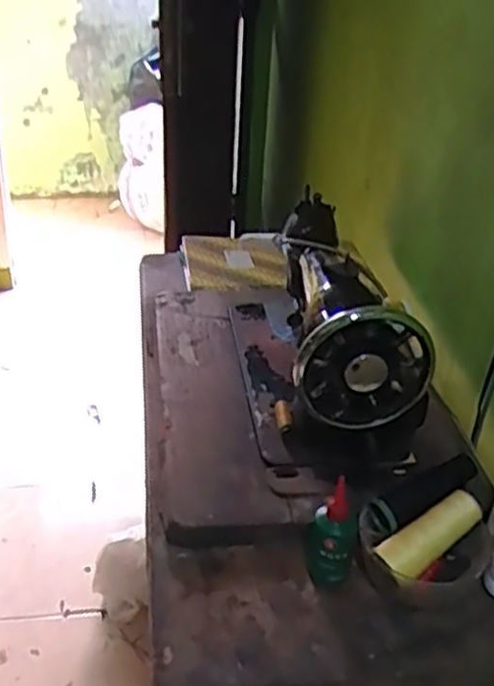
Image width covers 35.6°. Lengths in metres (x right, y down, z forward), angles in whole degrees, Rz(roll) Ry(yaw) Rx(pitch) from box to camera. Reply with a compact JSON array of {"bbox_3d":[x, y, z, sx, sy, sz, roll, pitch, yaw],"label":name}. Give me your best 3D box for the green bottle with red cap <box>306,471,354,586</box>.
[{"bbox_3d":[0.081,0.178,0.733,0.045,0.097,0.053,7,32,6],"label":"green bottle with red cap"}]

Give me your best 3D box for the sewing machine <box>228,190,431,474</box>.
[{"bbox_3d":[0.087,-0.029,0.941,0.169,0.206,0.378,-3,32,-9],"label":"sewing machine"}]

